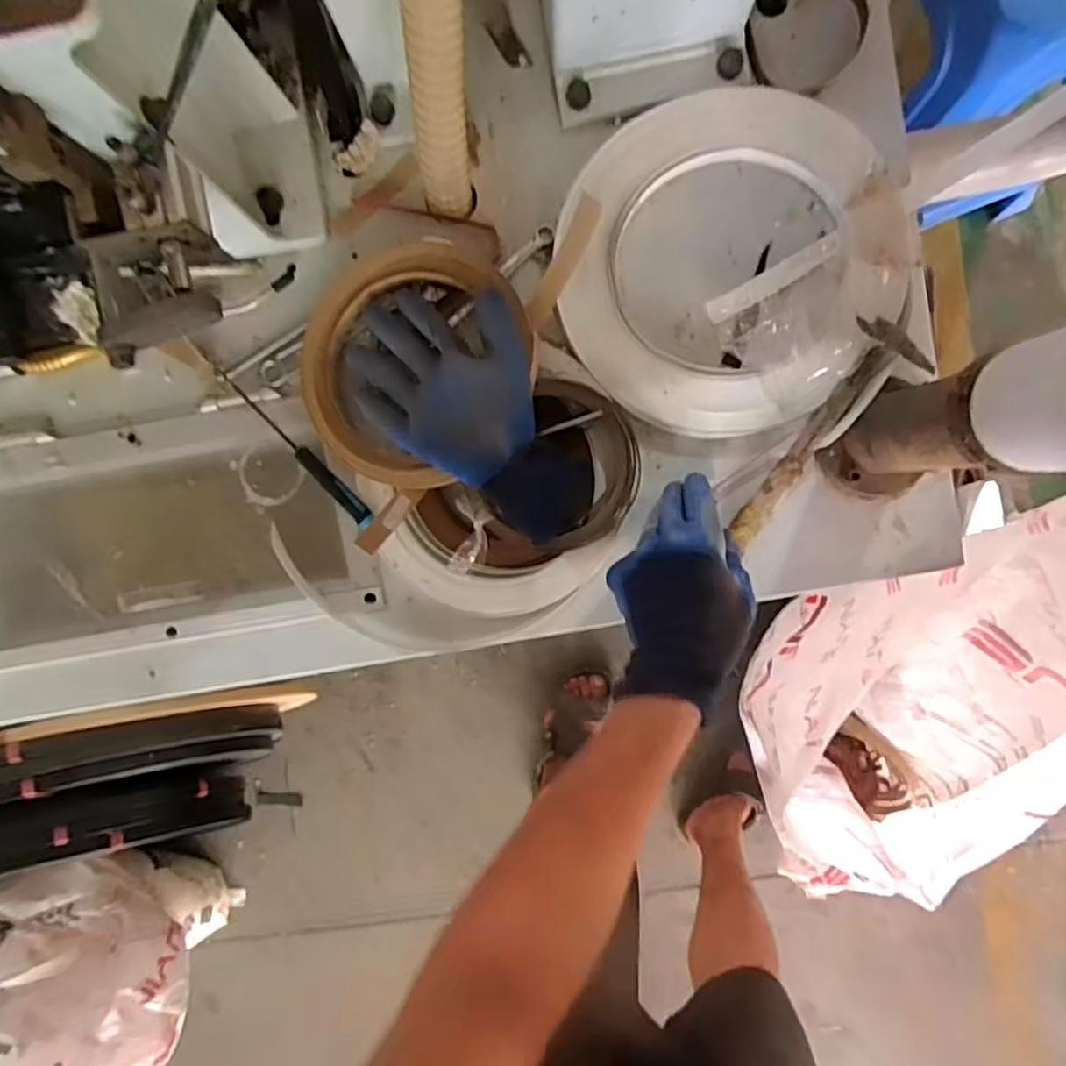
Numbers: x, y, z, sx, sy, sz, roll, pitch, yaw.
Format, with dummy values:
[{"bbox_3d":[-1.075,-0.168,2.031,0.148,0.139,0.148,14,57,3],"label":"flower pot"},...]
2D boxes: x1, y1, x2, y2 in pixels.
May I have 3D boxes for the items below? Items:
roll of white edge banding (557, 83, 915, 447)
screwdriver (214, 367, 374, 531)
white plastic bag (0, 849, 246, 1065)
[{"bbox_3d":[0.163,-0.211,0.528,0.260,0.027,0.258,7,93,1],"label":"roll of white edge banding"},{"bbox_3d":[-0.196,-0.071,0.540,0.182,0.023,0.014,44,93,-1],"label":"screwdriver"},{"bbox_3d":[-0.633,0.621,0.992,0.325,0.333,0.242,35,93,0],"label":"white plastic bag"}]

